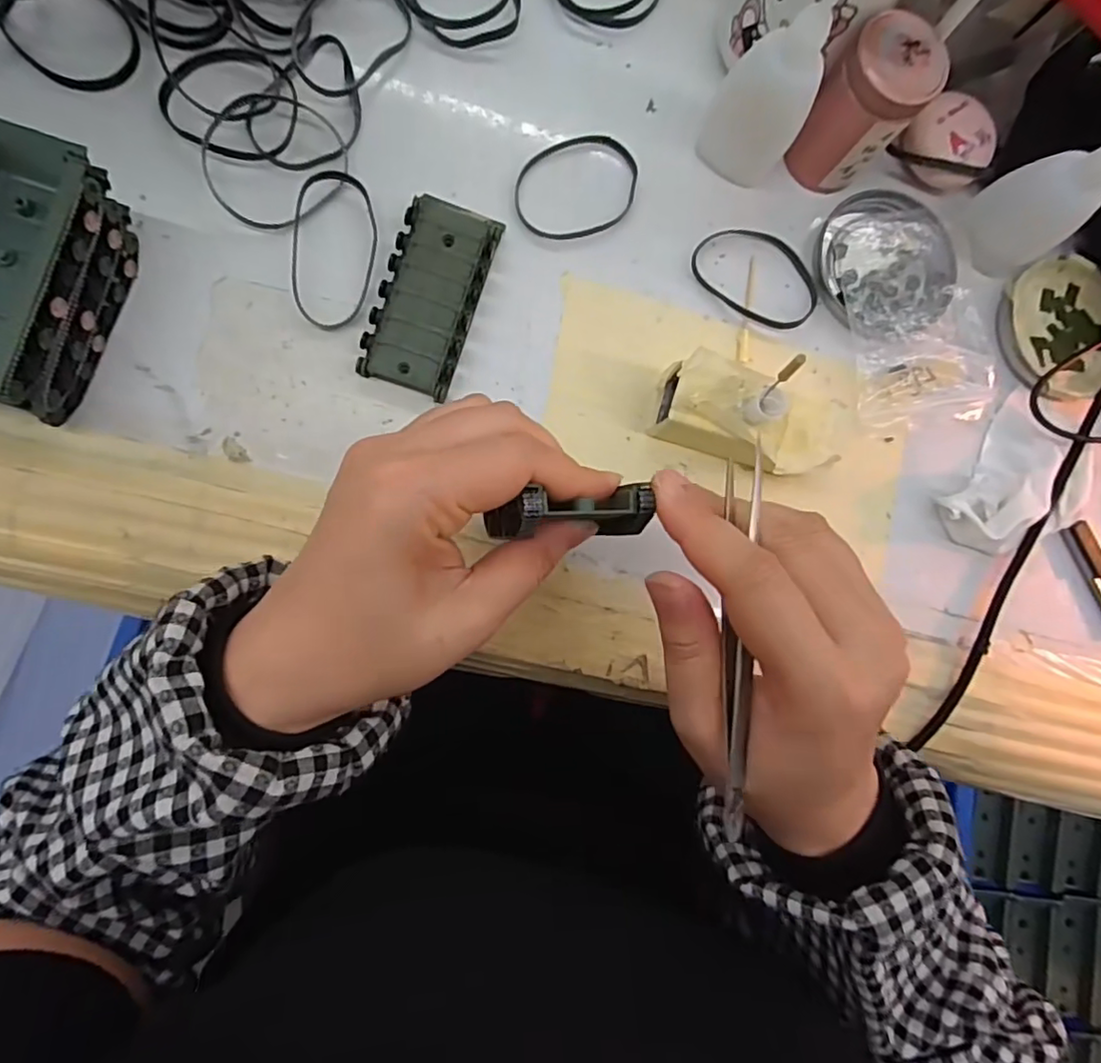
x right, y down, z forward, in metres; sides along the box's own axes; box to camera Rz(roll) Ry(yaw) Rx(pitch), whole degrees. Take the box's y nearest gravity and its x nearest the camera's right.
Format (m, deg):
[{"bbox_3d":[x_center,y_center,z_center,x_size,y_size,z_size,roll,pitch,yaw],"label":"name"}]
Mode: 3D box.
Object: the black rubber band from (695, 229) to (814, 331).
[{"bbox_3d":[0.111,-0.137,0.317,0.070,0.004,0.049,36,79,-1],"label":"black rubber band"}]

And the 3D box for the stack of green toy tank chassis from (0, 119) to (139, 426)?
[{"bbox_3d":[-0.214,-0.101,0.244,0.047,0.050,0.101,15,85,-7],"label":"stack of green toy tank chassis"}]

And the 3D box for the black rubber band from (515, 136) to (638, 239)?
[{"bbox_3d":[0.014,-0.177,0.304,0.069,0.004,0.048,-26,91,-8],"label":"black rubber band"}]

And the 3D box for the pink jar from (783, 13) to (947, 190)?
[{"bbox_3d":[0.153,-0.211,0.296,0.046,0.061,0.044,0,87,-8],"label":"pink jar"}]

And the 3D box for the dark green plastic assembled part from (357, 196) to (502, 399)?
[{"bbox_3d":[-0.057,-0.113,0.285,0.043,0.014,0.092,18,85,-6],"label":"dark green plastic assembled part"}]

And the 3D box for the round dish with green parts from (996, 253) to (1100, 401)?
[{"bbox_3d":[0.289,-0.115,0.336,0.077,0.017,0.077,0,87,-8],"label":"round dish with green parts"}]

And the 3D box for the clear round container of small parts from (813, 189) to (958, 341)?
[{"bbox_3d":[0.182,-0.145,0.320,0.079,0.007,0.079,0,87,-8],"label":"clear round container of small parts"}]

